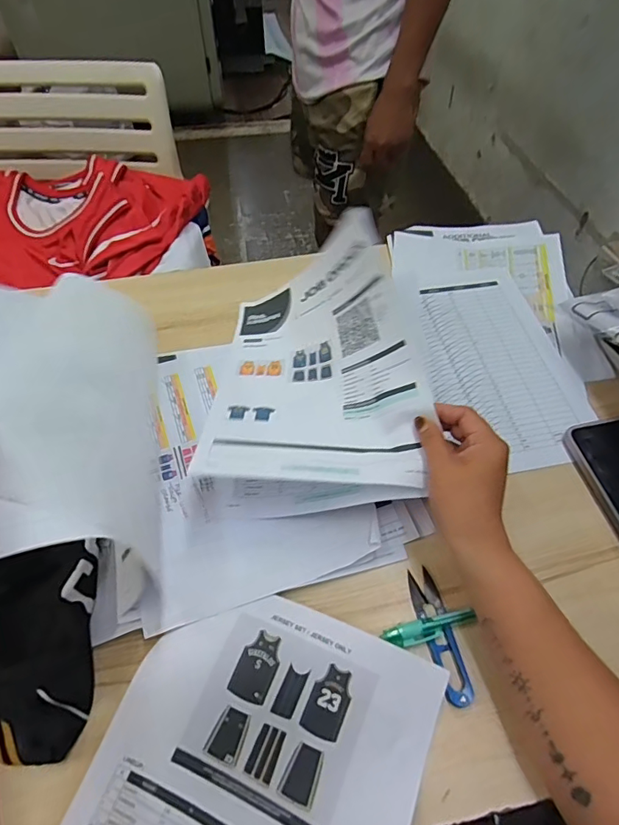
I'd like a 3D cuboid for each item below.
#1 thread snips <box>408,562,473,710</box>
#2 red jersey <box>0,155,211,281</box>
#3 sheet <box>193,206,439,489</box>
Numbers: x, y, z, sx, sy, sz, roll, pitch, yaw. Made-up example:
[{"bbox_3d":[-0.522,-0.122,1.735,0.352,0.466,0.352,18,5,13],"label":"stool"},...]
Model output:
[{"bbox_3d":[0.104,0.176,0.385,0.024,0.005,0.102,-11,53,-8],"label":"thread snips"},{"bbox_3d":[-0.461,-0.325,0.827,0.556,0.109,0.309,-3,52,-1],"label":"red jersey"},{"bbox_3d":[0.012,-0.057,0.453,0.180,0.119,0.268,2,52,2],"label":"sheet"}]

